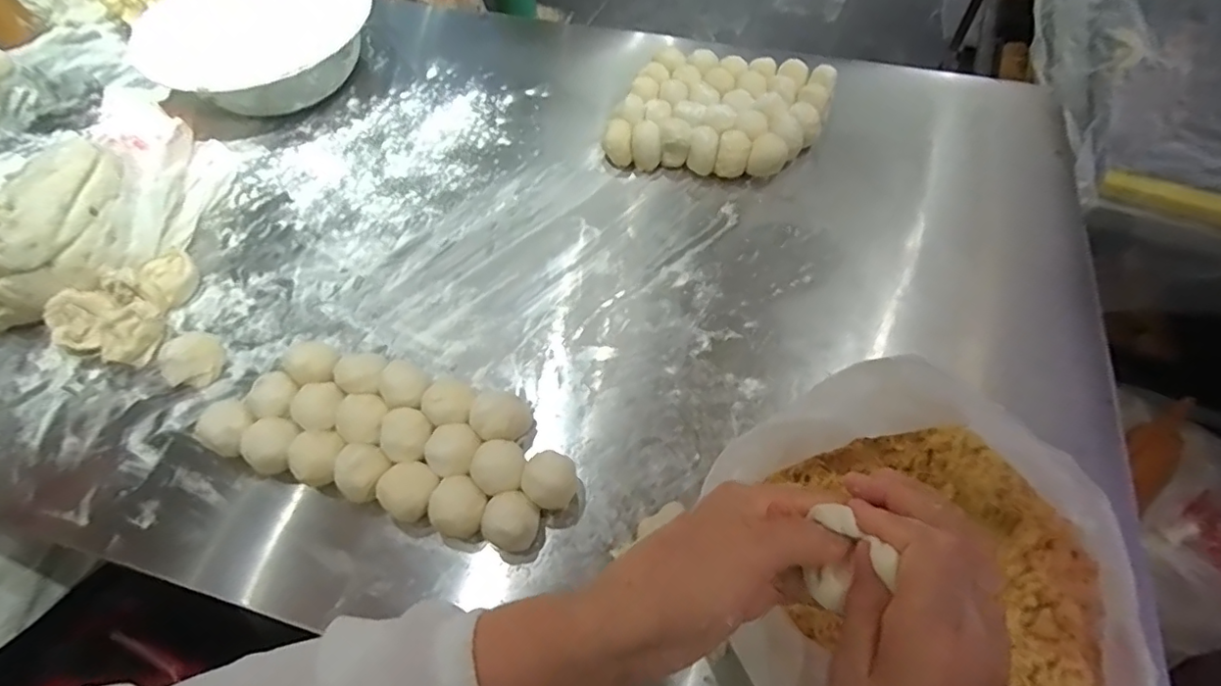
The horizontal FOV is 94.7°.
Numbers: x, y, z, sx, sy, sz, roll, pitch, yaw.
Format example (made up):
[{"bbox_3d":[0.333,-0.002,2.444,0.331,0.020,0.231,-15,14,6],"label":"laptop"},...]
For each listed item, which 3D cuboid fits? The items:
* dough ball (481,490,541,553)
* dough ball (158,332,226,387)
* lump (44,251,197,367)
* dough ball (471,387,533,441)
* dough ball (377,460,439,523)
[{"bbox_3d":[-0.077,0.135,0.430,0.039,0.038,0.040,-1,60,2],"label":"dough ball"},{"bbox_3d":[-0.389,0.014,0.523,0.050,0.029,0.051,-1,60,2],"label":"dough ball"},{"bbox_3d":[-0.471,-0.042,0.552,0.098,0.044,0.120,13,61,10],"label":"lump"},{"bbox_3d":[-0.093,0.063,0.469,0.040,0.050,0.042,-1,60,2],"label":"dough ball"},{"bbox_3d":[-0.155,0.118,0.443,0.041,0.037,0.041,-1,60,2],"label":"dough ball"}]

